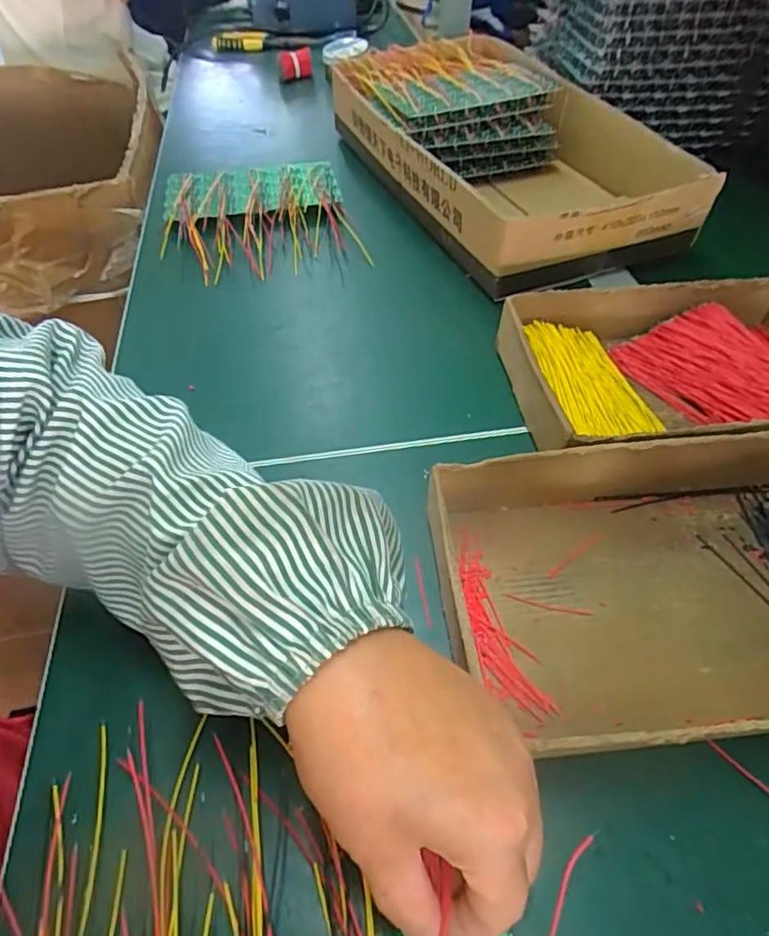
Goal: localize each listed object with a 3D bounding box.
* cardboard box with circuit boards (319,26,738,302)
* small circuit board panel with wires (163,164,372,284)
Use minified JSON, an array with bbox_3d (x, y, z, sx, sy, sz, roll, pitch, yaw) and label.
[{"bbox_3d":[0.119,-0.331,0.614,0.239,0.078,0.407,-16,51,-14],"label":"cardboard box with circuit boards"},{"bbox_3d":[-0.125,-0.244,0.583,0.174,0.025,0.178,-10,49,-9],"label":"small circuit board panel with wires"}]

